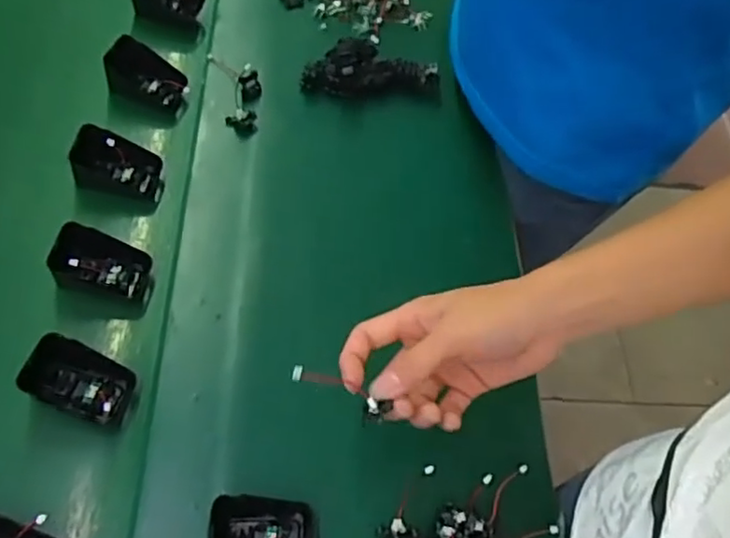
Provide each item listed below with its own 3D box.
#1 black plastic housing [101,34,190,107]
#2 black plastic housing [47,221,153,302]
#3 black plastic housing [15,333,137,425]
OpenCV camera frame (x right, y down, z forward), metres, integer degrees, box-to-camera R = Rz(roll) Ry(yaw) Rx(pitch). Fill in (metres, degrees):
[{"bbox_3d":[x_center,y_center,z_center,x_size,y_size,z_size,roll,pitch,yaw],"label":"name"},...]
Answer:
[{"bbox_3d":[-0.201,-0.178,0.595,0.064,0.047,0.041,12,58,-2],"label":"black plastic housing"},{"bbox_3d":[-0.198,-0.004,0.489,0.064,0.043,0.045,7,58,-5],"label":"black plastic housing"},{"bbox_3d":[-0.197,0.077,0.445,0.064,0.039,0.048,15,58,0],"label":"black plastic housing"}]

